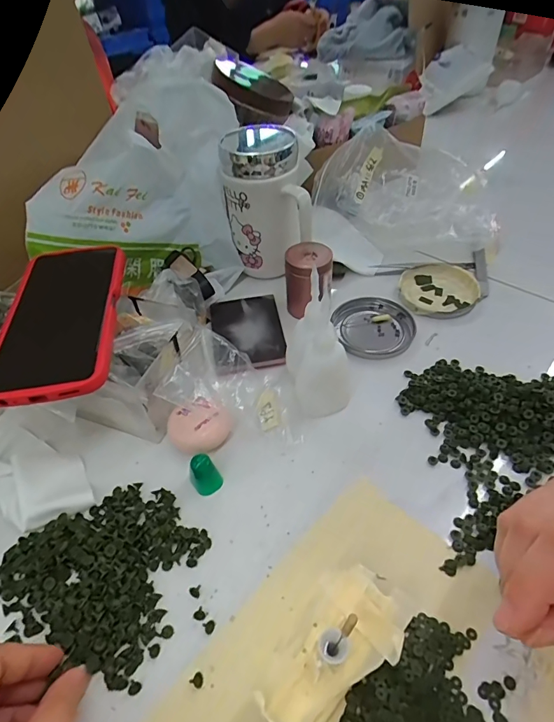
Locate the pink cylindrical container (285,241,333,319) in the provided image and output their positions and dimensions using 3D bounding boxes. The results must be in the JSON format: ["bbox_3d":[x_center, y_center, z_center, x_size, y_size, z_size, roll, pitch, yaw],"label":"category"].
[{"bbox_3d":[0.031,-0.079,0.416,0.044,0.060,0.050,3,48,6],"label":"pink cylindrical container"}]

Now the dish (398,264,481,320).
[{"bbox_3d":[0.170,-0.077,0.441,0.076,0.011,0.086,21,52,20],"label":"dish"}]

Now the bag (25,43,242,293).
[{"bbox_3d":[-0.138,-0.169,0.421,0.211,0.183,0.082,-15,48,-10],"label":"bag"}]

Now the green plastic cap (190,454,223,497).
[{"bbox_3d":[-0.051,0.081,0.300,0.018,0.029,0.017,-2,47,2],"label":"green plastic cap"}]

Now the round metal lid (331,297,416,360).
[{"bbox_3d":[0.095,-0.033,0.412,0.075,0.010,0.076,-2,47,2],"label":"round metal lid"}]

